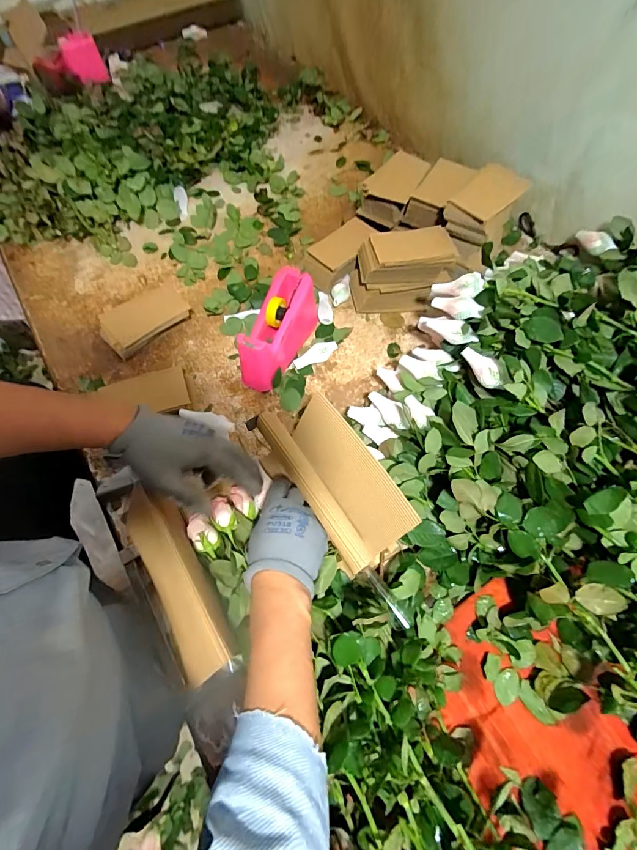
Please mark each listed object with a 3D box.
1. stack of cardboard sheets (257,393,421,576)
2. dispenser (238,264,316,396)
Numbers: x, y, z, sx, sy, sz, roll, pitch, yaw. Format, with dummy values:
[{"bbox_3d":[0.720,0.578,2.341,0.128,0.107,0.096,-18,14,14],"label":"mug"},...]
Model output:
[{"bbox_3d":[0.022,0.057,0.446,0.101,0.061,0.206,-31,69,-12],"label":"stack of cardboard sheets"},{"bbox_3d":[-0.074,-0.166,0.654,0.077,0.103,0.203,23,68,11],"label":"dispenser"}]

